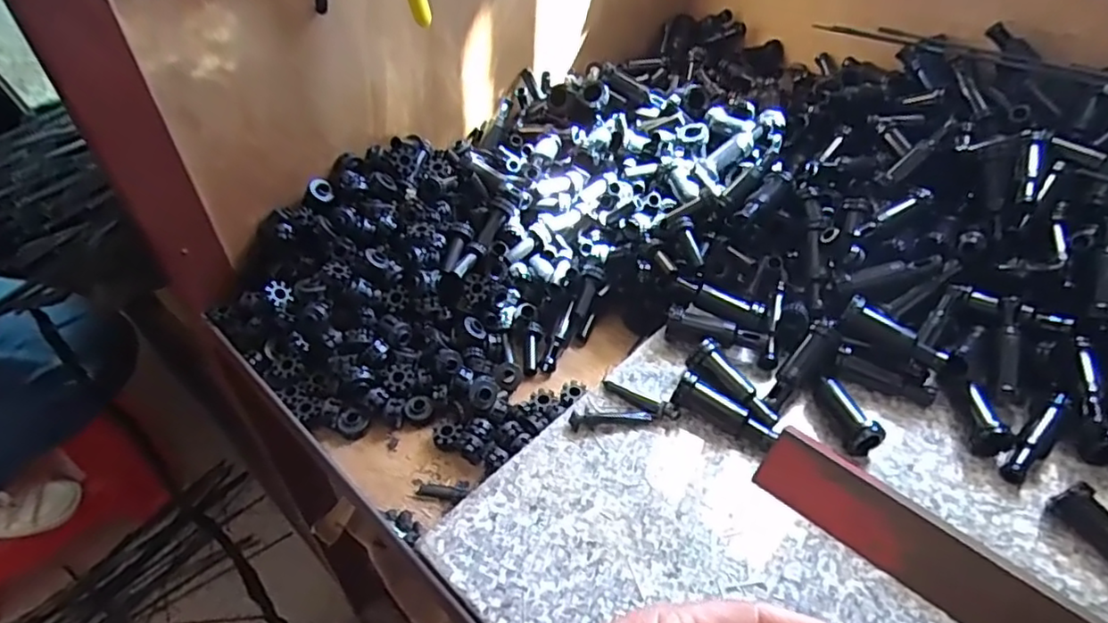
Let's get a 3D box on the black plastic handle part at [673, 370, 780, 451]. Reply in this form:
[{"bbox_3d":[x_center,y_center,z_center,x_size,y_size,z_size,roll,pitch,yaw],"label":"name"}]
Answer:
[{"bbox_3d":[0.104,0.061,0.380,0.062,0.022,0.018,26,51,21],"label":"black plastic handle part"}]

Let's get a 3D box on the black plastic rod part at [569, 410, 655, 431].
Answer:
[{"bbox_3d":[0.035,0.065,0.392,0.051,0.009,0.009,-7,47,-8],"label":"black plastic rod part"}]

